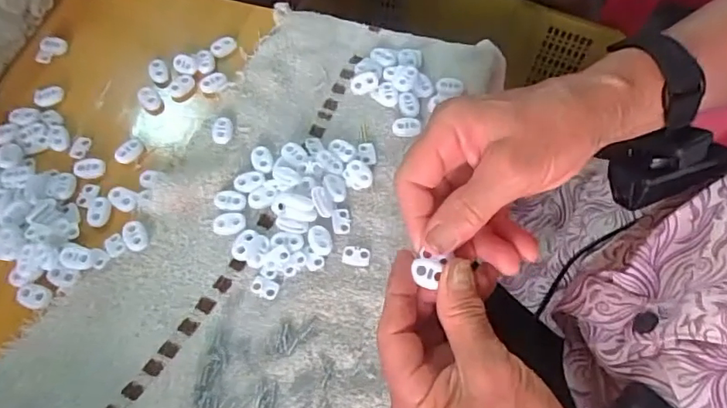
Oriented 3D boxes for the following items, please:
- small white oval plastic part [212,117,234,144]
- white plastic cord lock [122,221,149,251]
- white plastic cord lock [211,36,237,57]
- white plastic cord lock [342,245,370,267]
[{"bbox_3d":[-0.109,-0.056,0.408,0.015,0.005,0.023,-2,67,-1],"label":"small white oval plastic part"},{"bbox_3d":[-0.157,0.022,0.365,0.015,0.005,0.022,-30,71,-12],"label":"white plastic cord lock"},{"bbox_3d":[-0.118,-0.134,0.449,0.023,0.007,0.014,-39,73,-15],"label":"white plastic cord lock"},{"bbox_3d":[-0.005,0.035,0.361,0.019,0.004,0.014,9,67,3],"label":"white plastic cord lock"}]

